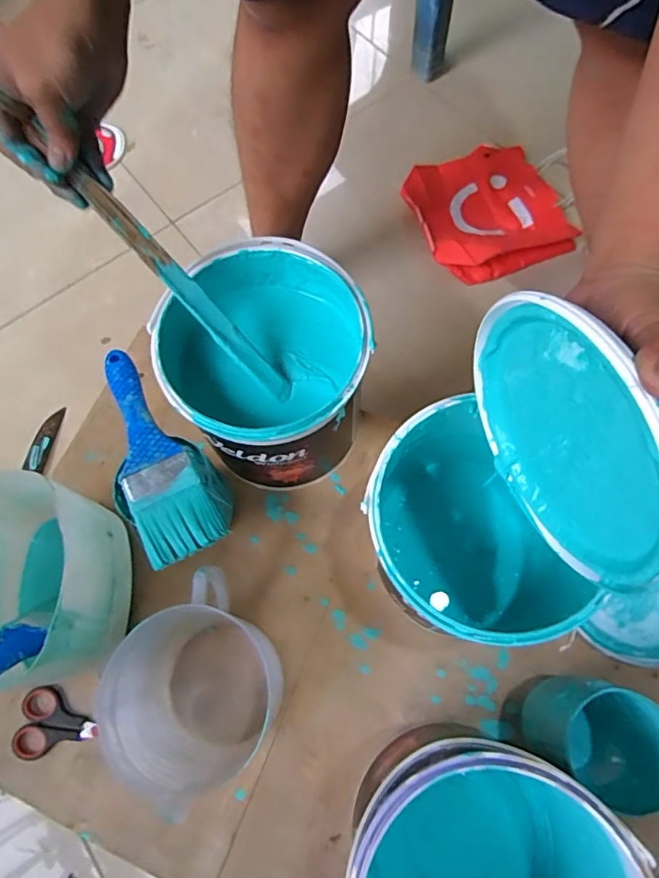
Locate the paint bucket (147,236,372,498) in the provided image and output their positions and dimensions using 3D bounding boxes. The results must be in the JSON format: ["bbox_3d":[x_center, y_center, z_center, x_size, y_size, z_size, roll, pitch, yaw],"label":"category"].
[{"bbox_3d":[-0.054,-0.056,0.522,0.175,0.178,0.179,0,68,1],"label":"paint bucket"}]

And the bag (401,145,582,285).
[{"bbox_3d":[0.274,-0.405,0.956,0.242,0.060,0.258,-22,70,-7],"label":"bag"}]

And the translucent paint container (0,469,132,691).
[{"bbox_3d":[-0.264,0.134,0.478,0.123,0.143,0.168,-4,68,0],"label":"translucent paint container"}]

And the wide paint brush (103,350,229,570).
[{"bbox_3d":[-0.165,0.012,0.462,0.064,0.014,0.203,-32,71,-10],"label":"wide paint brush"}]

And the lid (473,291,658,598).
[{"bbox_3d":[0.135,0.001,0.304,0.014,0.167,0.170,-21,69,-7],"label":"lid"}]

